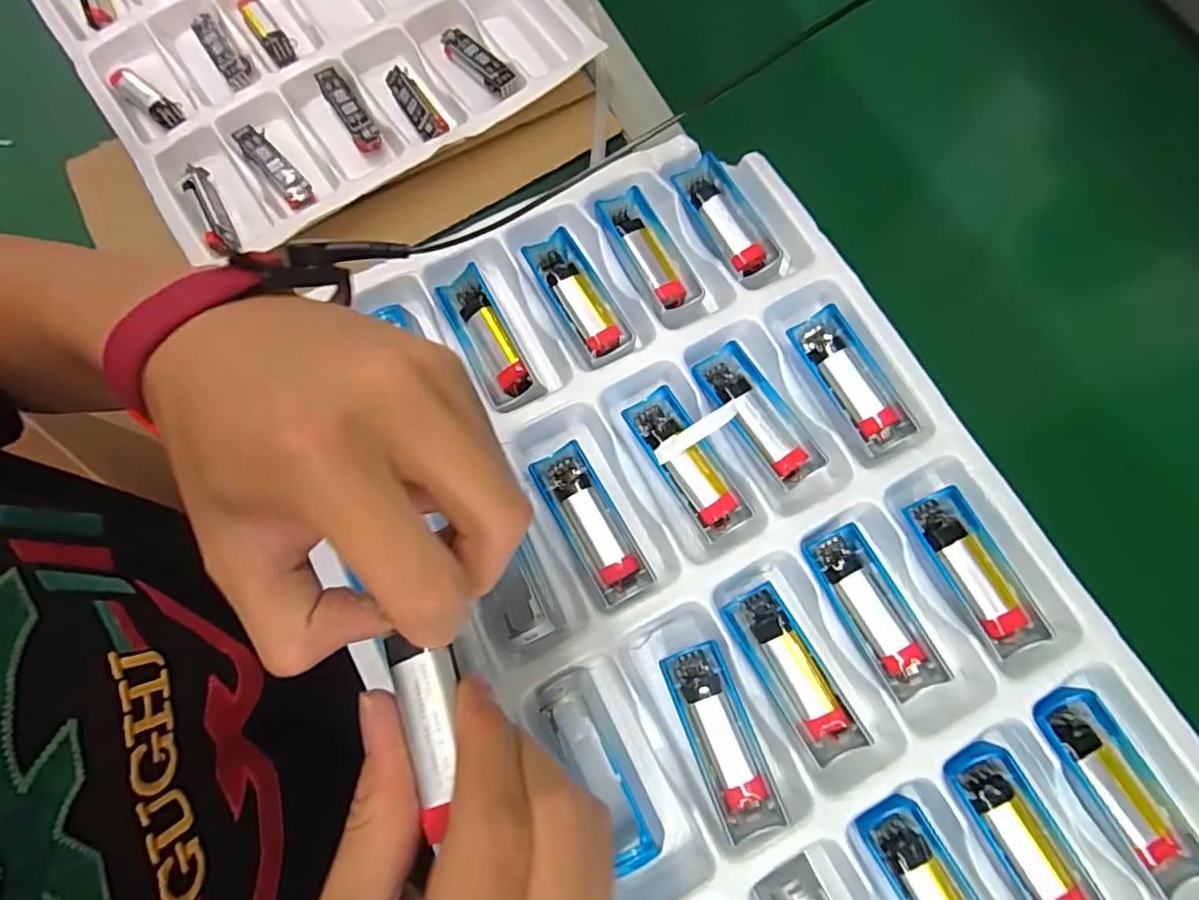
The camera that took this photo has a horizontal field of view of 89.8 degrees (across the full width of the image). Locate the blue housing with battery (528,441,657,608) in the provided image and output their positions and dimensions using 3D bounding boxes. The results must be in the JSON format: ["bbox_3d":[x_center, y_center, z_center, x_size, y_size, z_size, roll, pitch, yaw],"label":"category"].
[{"bbox_3d":[-0.004,0.037,0.296,0.027,0.016,0.078,-29,77,-7],"label":"blue housing with battery"}]

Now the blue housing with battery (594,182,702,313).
[{"bbox_3d":[0.029,-0.110,0.335,0.031,0.011,0.078,-26,76,-6],"label":"blue housing with battery"}]

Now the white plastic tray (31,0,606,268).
[{"bbox_3d":[-0.256,-0.371,0.467,0.314,0.033,0.442,-35,77,-8],"label":"white plastic tray"}]

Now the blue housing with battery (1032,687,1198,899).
[{"bbox_3d":[0.225,0.144,0.261,0.030,0.012,0.081,-30,77,-7],"label":"blue housing with battery"}]

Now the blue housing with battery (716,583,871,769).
[{"bbox_3d":[0.089,0.102,0.277,0.027,0.014,0.077,-30,77,-7],"label":"blue housing with battery"}]

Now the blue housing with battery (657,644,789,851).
[{"bbox_3d":[0.055,0.129,0.271,0.028,0.013,0.078,-21,76,-5],"label":"blue housing with battery"}]

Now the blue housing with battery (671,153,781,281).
[{"bbox_3d":[0.072,-0.131,0.342,0.029,0.010,0.078,-26,76,-6],"label":"blue housing with battery"}]

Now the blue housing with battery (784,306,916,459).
[{"bbox_3d":[0.132,-0.036,0.314,0.027,0.016,0.078,-30,77,-7],"label":"blue housing with battery"}]

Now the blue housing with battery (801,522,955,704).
[{"bbox_3d":[0.129,0.075,0.283,0.027,0.016,0.079,-28,76,-6],"label":"blue housing with battery"}]

